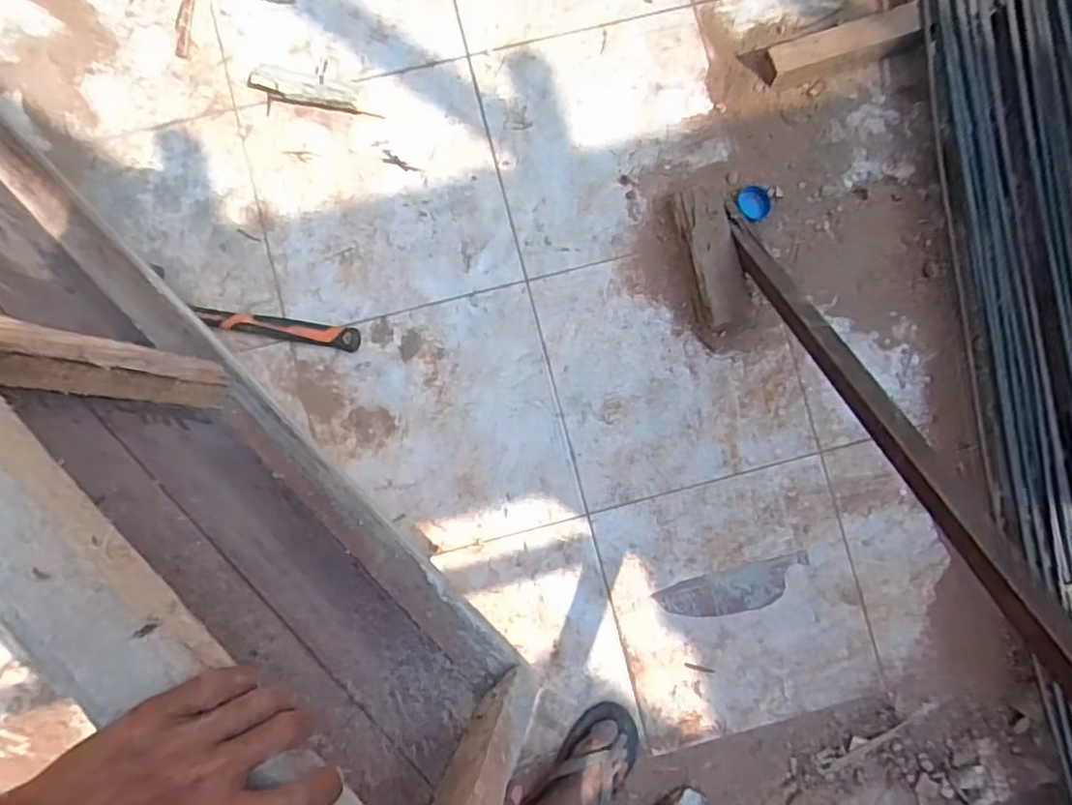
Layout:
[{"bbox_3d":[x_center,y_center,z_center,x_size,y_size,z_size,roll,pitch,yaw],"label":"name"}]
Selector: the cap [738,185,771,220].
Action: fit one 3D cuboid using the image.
[{"bbox_3d":[0.347,-0.318,0.968,0.050,0.008,0.053,0,90,2],"label":"cap"}]

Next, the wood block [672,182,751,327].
[{"bbox_3d":[0.272,-0.230,0.955,0.086,0.055,0.235,-11,87,-3],"label":"wood block"}]

